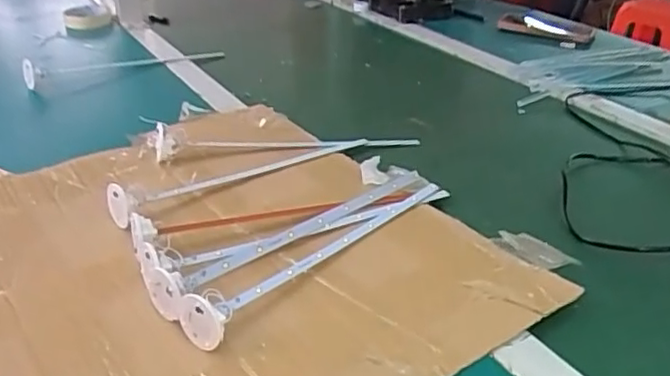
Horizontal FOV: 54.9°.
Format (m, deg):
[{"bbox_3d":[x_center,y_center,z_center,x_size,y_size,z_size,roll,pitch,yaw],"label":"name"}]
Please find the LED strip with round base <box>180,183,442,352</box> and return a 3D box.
[{"bbox_3d":[0.000,0.042,0.518,0.034,0.031,0.279,24,35,34],"label":"LED strip with round base"}]

